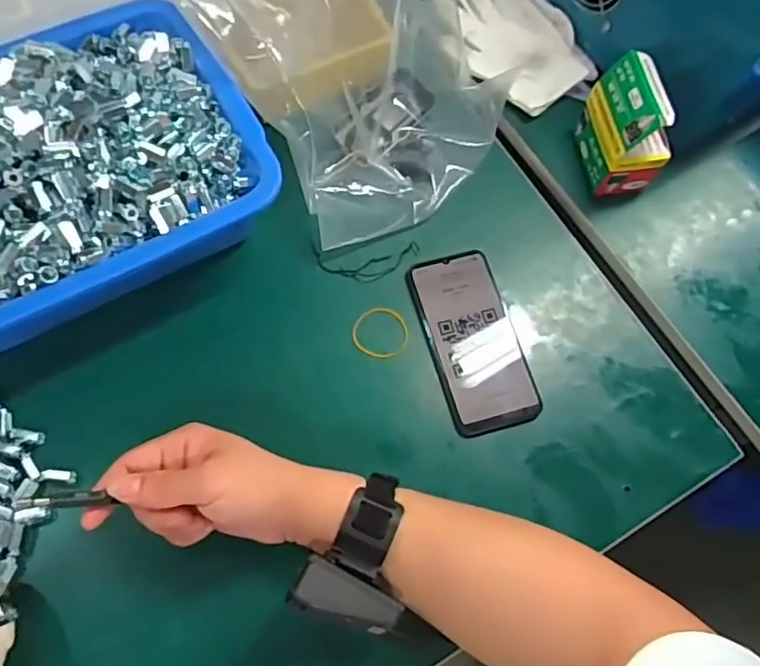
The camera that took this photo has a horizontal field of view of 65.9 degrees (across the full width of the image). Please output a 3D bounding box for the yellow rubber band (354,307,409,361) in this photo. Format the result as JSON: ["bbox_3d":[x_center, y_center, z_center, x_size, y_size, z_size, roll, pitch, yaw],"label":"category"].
[{"bbox_3d":[0.000,0.000,0.497,0.046,0.004,0.045,0,73,0],"label":"yellow rubber band"}]

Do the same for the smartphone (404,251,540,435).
[{"bbox_3d":[0.078,0.003,0.489,0.075,0.010,0.157,-13,71,-8],"label":"smartphone"}]

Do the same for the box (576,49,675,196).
[{"bbox_3d":[0.221,-0.182,0.525,0.055,0.098,0.084,-9,70,-6],"label":"box"}]

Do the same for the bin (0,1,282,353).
[{"bbox_3d":[-0.251,-0.115,0.461,0.305,0.134,0.236,-30,74,-13],"label":"bin"}]

